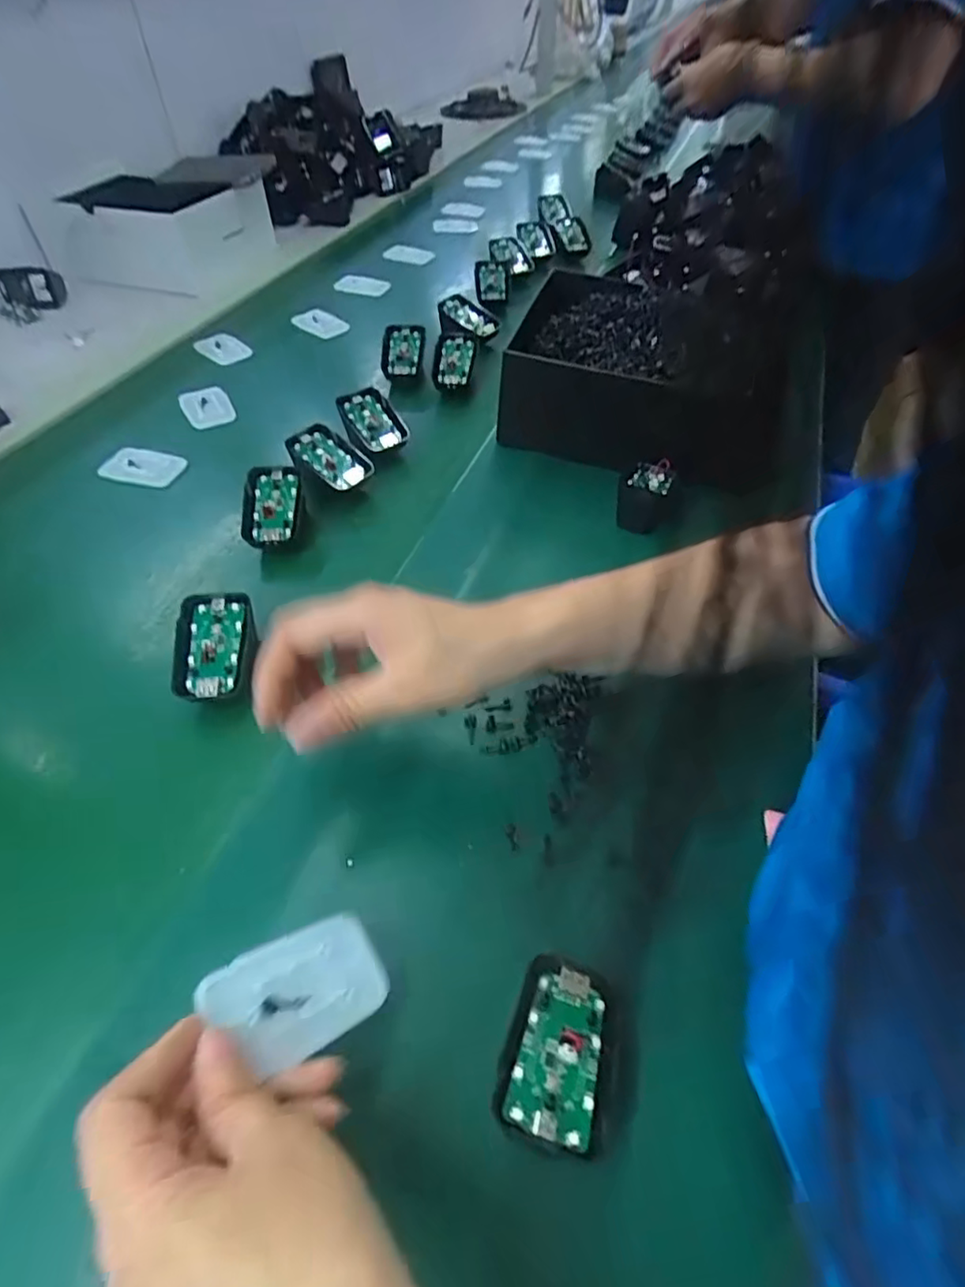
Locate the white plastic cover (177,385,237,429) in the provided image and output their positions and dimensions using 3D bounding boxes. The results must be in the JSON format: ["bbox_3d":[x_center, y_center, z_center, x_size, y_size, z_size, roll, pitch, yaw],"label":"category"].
[{"bbox_3d":[-0.275,-0.237,0.614,0.046,0.012,0.064,-22,52,-16],"label":"white plastic cover"}]

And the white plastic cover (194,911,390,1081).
[{"bbox_3d":[-0.075,0.142,0.253,0.070,0.004,0.045,-12,51,-40],"label":"white plastic cover"}]

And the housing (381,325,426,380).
[{"bbox_3d":[-0.085,-0.307,0.648,0.046,0.016,0.069,-3,75,9],"label":"housing"}]

